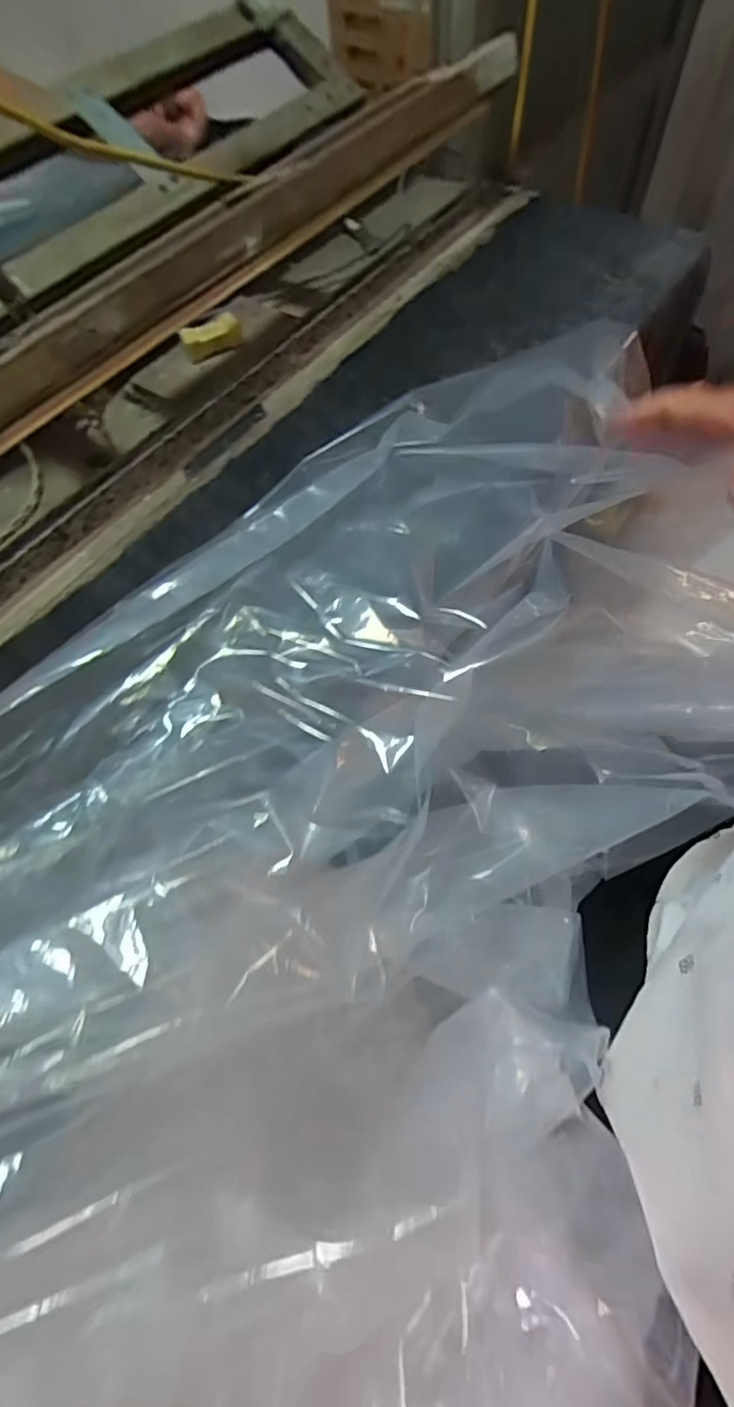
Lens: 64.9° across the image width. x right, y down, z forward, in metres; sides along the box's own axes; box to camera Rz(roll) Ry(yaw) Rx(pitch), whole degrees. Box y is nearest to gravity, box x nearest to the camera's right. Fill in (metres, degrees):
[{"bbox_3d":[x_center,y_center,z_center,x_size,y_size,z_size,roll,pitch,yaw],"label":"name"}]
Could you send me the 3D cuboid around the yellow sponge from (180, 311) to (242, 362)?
[{"bbox_3d":[-0.135,-0.317,0.500,0.053,0.022,0.023,-38,66,-16],"label":"yellow sponge"}]

